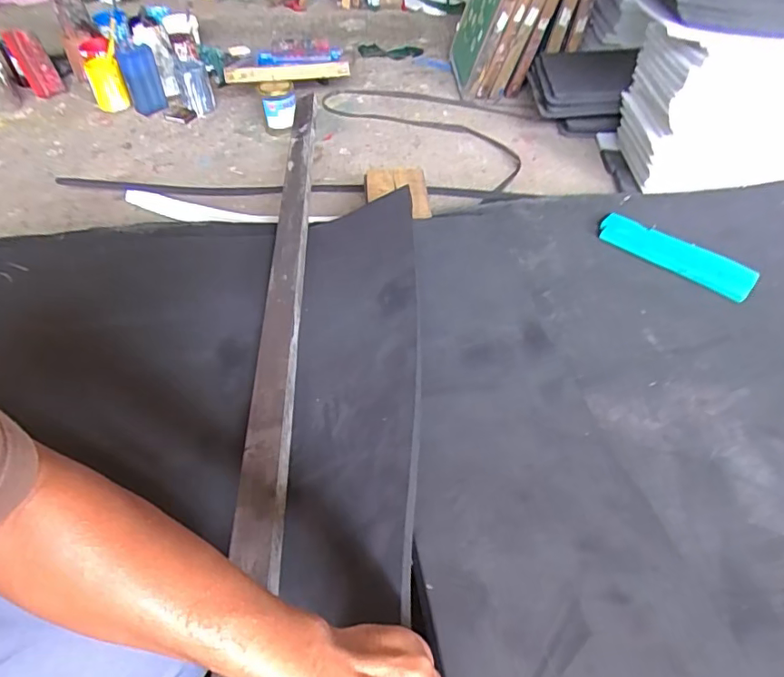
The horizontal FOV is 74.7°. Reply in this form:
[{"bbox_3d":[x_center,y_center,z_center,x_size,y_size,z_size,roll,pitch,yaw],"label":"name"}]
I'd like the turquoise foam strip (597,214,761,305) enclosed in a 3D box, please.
[{"bbox_3d":[0.527,-0.159,0.958,0.276,0.015,0.085,33,66,24],"label":"turquoise foam strip"}]

